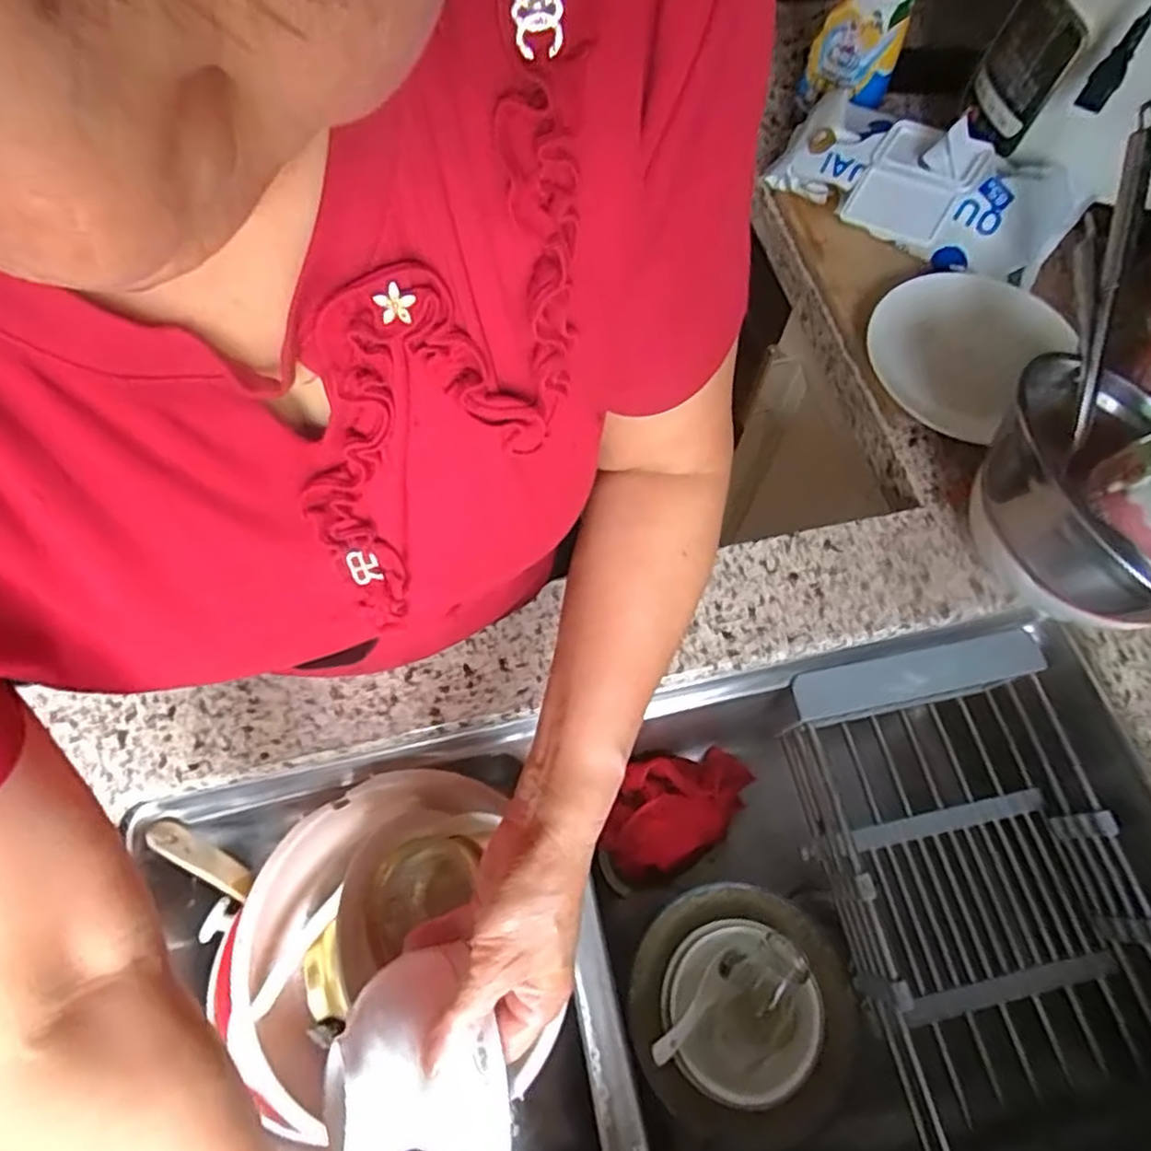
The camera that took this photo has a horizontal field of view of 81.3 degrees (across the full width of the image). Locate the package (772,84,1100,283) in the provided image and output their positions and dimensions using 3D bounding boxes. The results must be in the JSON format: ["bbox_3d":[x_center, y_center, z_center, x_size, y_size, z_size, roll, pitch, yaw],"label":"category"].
[{"bbox_3d":[0.348,-0.392,0.667,0.279,0.070,0.113,30,69,12],"label":"package"}]

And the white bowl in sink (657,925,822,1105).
[{"bbox_3d":[0.141,0.383,0.590,0.134,0.041,0.123,0,66,-1],"label":"white bowl in sink"}]

